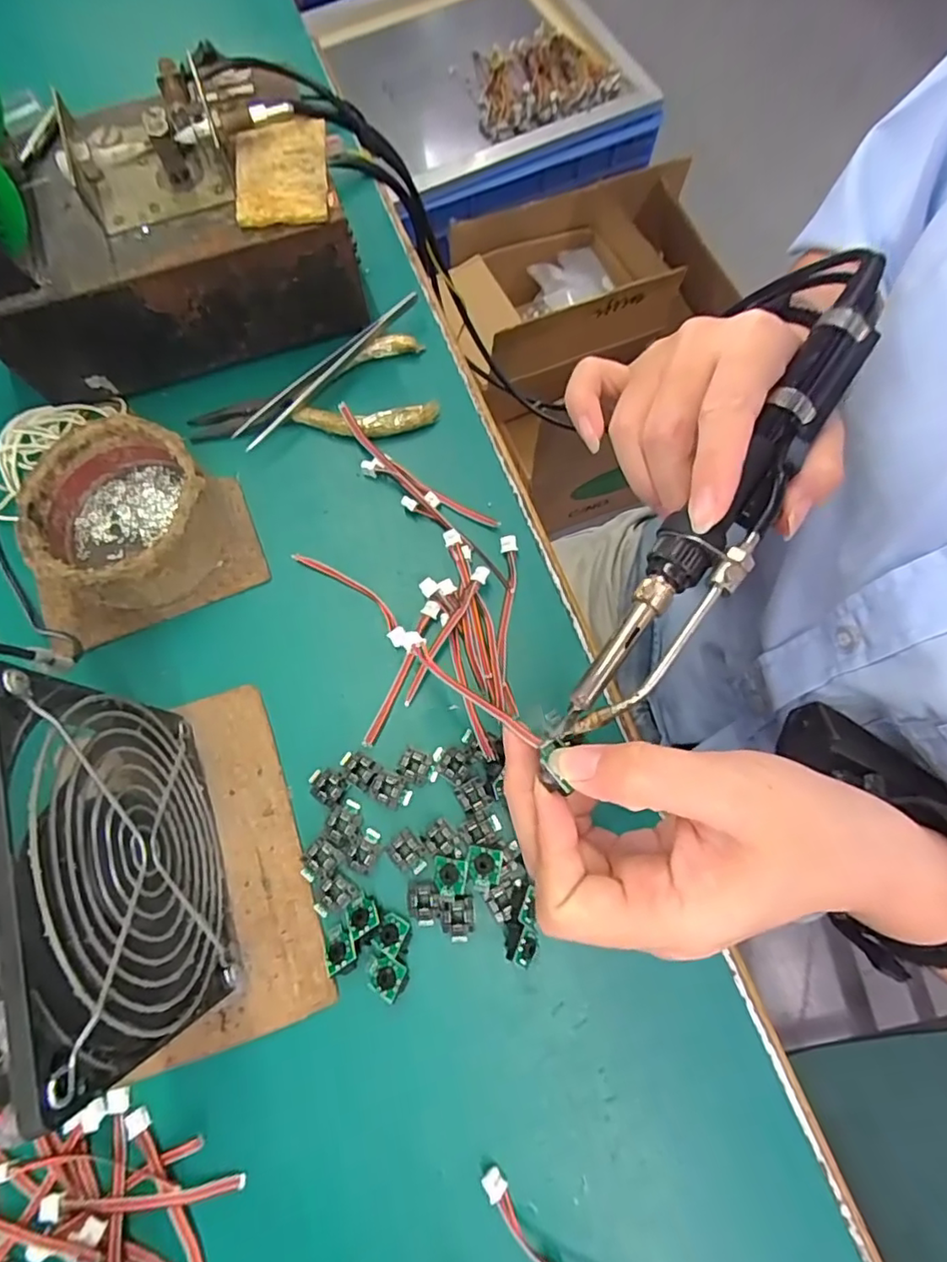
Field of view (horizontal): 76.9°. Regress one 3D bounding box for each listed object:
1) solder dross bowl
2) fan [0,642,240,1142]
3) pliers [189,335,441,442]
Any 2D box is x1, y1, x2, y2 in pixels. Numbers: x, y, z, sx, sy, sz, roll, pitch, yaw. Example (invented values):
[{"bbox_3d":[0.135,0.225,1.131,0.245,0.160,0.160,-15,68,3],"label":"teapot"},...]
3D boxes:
[{"bbox_3d":[-0.168,-0.056,0.289,0.081,0.040,0.079,0,75,0],"label":"solder dross bowl"},{"bbox_3d":[-0.126,0.077,0.208,0.026,0.126,0.123,-17,75,-4],"label":"fan"},{"bbox_3d":[-0.089,-0.126,0.324,0.131,0.011,0.057,-12,75,-3],"label":"pliers"}]

